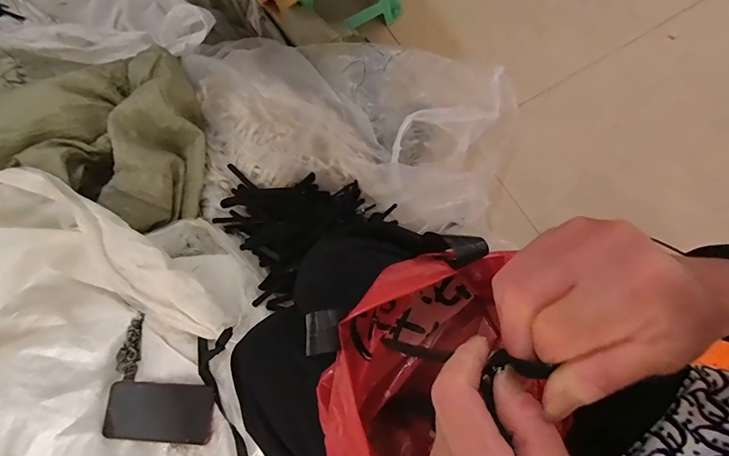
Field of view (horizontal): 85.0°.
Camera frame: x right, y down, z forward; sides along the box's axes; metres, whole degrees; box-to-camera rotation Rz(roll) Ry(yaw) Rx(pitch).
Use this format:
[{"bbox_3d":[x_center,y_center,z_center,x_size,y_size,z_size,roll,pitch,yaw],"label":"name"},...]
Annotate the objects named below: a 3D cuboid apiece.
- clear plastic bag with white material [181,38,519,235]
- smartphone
[{"bbox_3d":[-0.033,-0.167,0.728,0.566,0.167,0.351,9,77,10],"label":"clear plastic bag with white material"},{"bbox_3d":[-0.300,0.266,0.578,0.168,0.008,0.075,0,77,9],"label":"smartphone"}]

